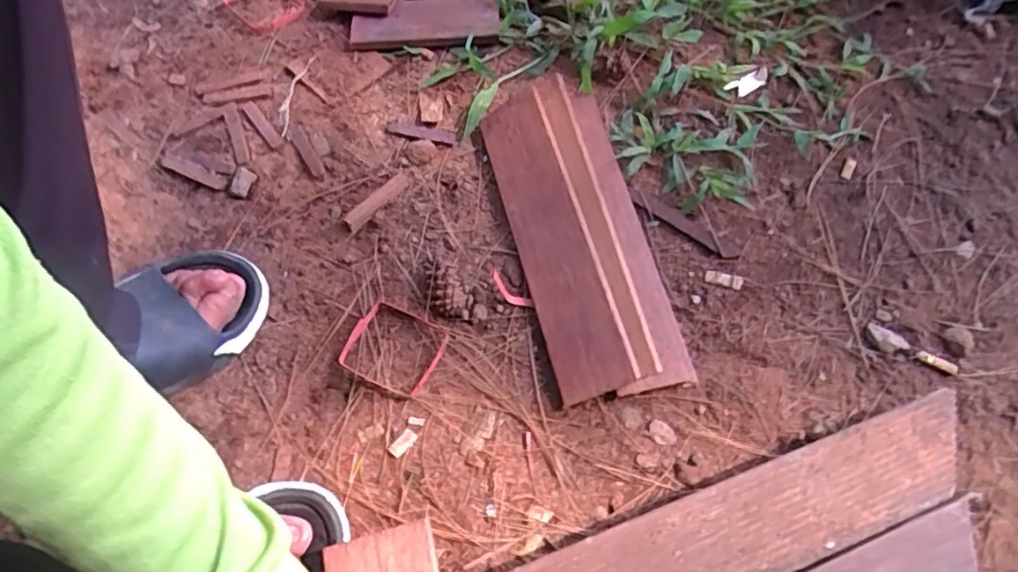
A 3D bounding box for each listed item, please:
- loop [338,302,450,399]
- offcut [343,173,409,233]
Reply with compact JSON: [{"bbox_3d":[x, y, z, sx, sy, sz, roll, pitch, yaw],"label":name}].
[{"bbox_3d":[-0.094,0.049,0.500,0.076,0.008,0.065,23,65,9],"label":"loop"},{"bbox_3d":[-0.120,-0.078,0.567,0.018,0.008,0.076,39,69,16],"label":"offcut"}]

